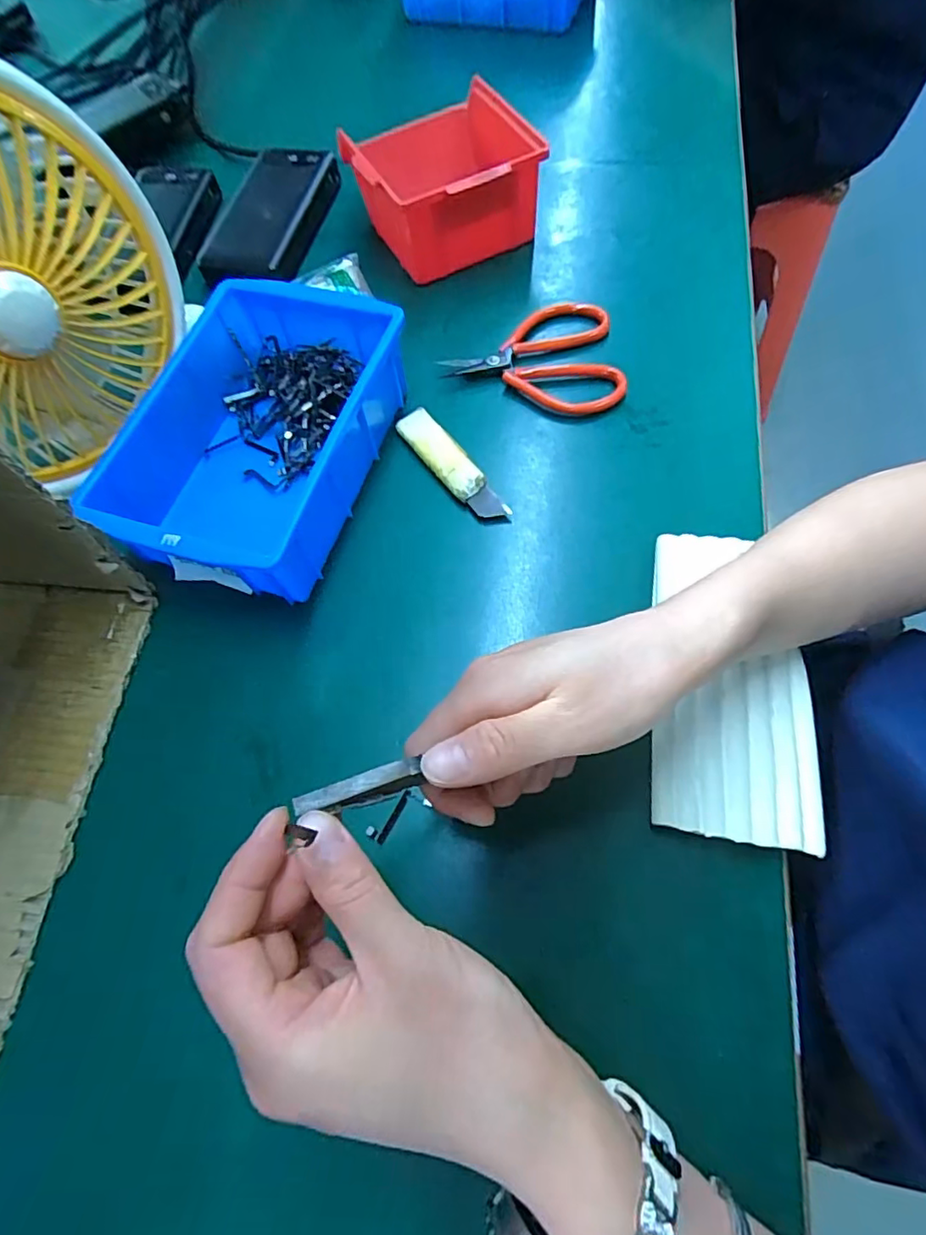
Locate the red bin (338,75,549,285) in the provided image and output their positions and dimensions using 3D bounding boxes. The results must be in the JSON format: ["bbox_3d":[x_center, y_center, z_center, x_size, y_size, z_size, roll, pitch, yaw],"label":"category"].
[{"bbox_3d":[-0.018,-0.340,0.456,0.124,0.066,0.137,-21,67,-6],"label":"red bin"}]

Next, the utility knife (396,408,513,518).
[{"bbox_3d":[-0.007,-0.102,0.387,0.025,0.012,0.105,-34,69,-11],"label":"utility knife"}]

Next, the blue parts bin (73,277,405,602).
[{"bbox_3d":[-0.130,-0.116,0.376,0.136,0.061,0.203,16,68,10],"label":"blue parts bin"}]

